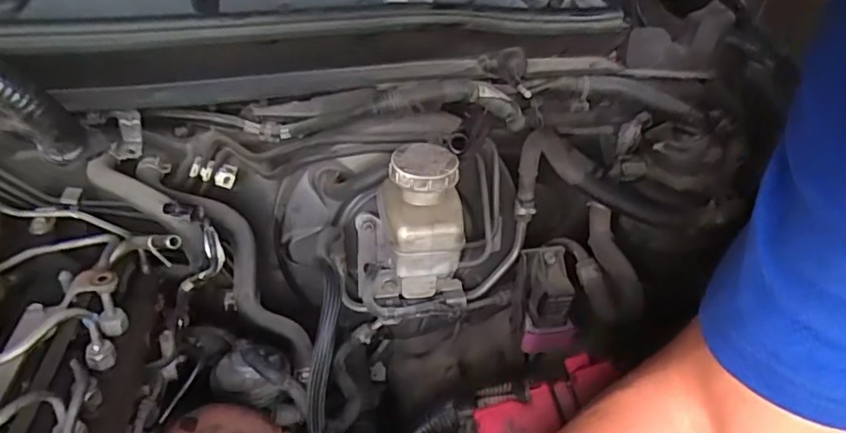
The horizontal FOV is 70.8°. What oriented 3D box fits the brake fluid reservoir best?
[{"bbox_3d":[-0.003,0.012,0.507,0.067,0.134,0.078,-3,35,-8],"label":"brake fluid reservoir"}]

